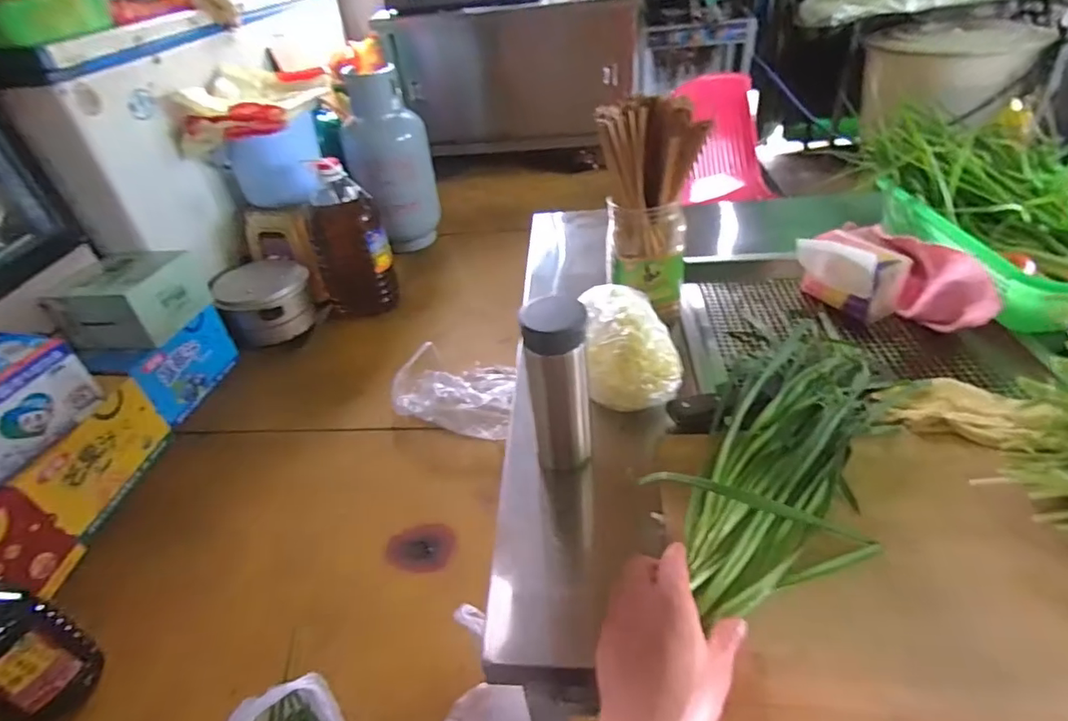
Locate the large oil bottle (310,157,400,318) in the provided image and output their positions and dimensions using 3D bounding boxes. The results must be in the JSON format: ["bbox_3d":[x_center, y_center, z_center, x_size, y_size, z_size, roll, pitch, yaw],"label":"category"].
[{"bbox_3d":[-0.625,-0.405,1.820,0.235,0.493,0.201,-22,41,-19],"label":"large oil bottle"}]

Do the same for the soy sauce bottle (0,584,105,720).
[{"bbox_3d":[-0.867,0.474,0.896,0.098,0.331,0.138,15,43,25],"label":"soy sauce bottle"}]

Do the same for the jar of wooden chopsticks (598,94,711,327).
[{"bbox_3d":[0.150,-0.195,0.715,0.114,0.266,0.090,2,39,11],"label":"jar of wooden chopsticks"}]

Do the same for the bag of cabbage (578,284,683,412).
[{"bbox_3d":[0.116,-0.020,0.668,0.104,0.089,0.157,-6,39,1],"label":"bag of cabbage"}]

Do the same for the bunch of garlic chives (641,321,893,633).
[{"bbox_3d":[0.271,0.082,0.579,0.166,0.048,0.447,18,41,27],"label":"bunch of garlic chives"}]

